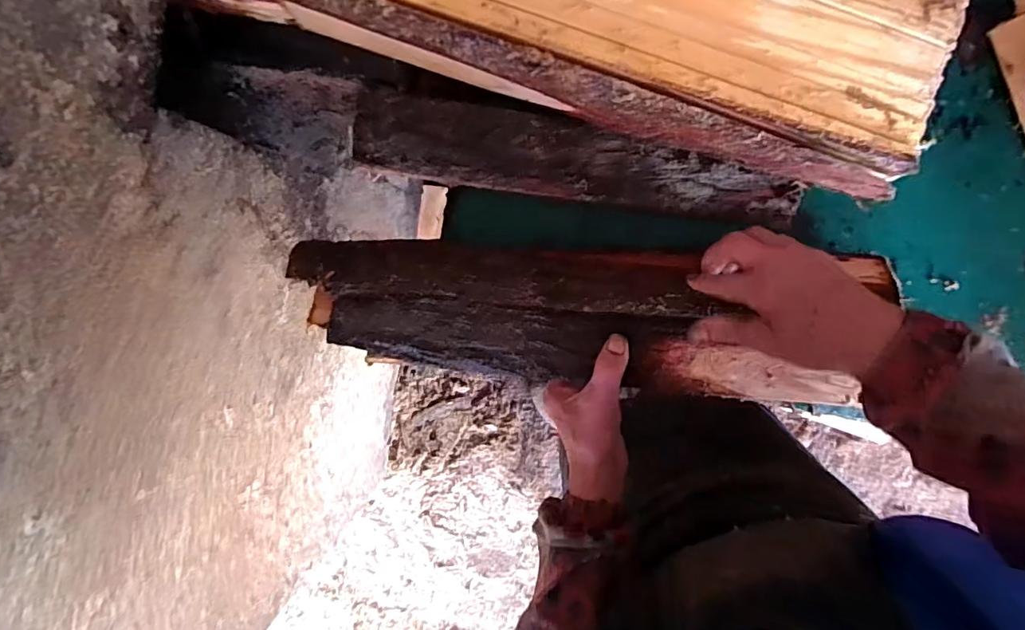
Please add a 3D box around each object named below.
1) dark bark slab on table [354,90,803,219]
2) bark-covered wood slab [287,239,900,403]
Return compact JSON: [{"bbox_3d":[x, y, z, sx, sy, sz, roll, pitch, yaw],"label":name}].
[{"bbox_3d":[0.061,-0.146,0.473,0.412,0.027,0.073,9,96,2],"label":"dark bark slab on table"},{"bbox_3d":[0.055,-0.002,0.458,0.508,0.033,0.127,7,96,4],"label":"bark-covered wood slab"}]

